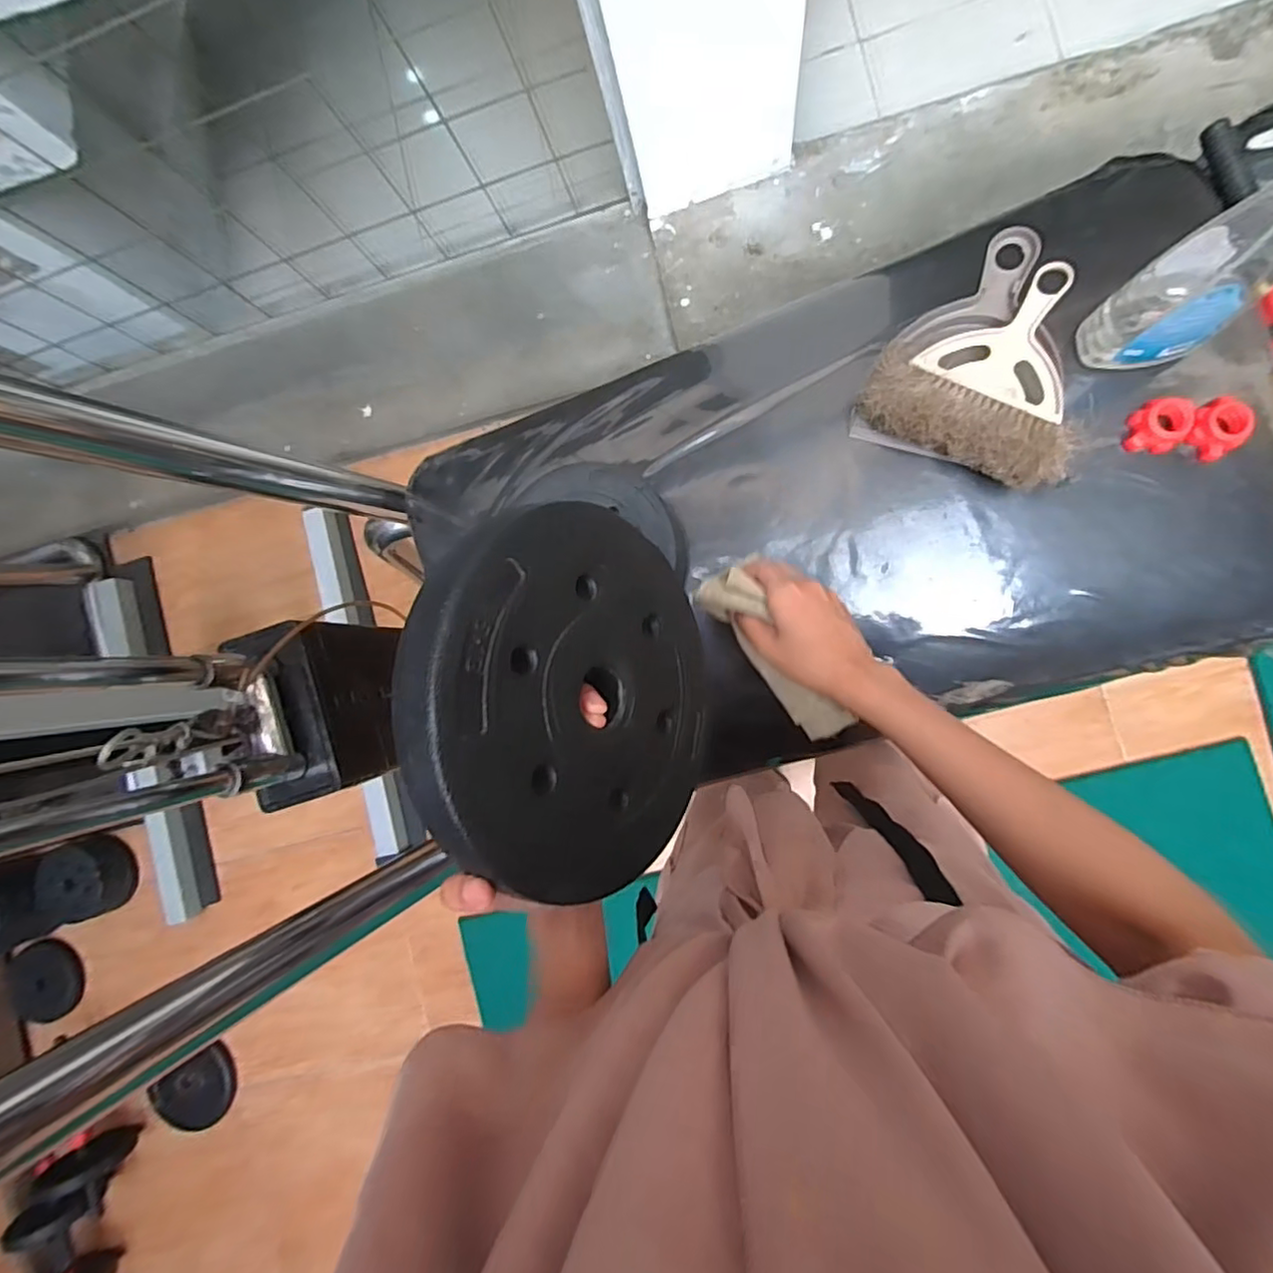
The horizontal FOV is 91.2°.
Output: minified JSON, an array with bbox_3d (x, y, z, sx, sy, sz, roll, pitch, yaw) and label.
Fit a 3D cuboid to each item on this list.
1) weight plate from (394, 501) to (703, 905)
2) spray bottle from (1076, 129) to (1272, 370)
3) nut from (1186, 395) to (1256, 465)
[{"bbox_3d":[-0.027,0.029,0.298,0.018,0.172,0.173,-4,87,39],"label":"weight plate"},{"bbox_3d":[0.409,-0.263,0.431,0.090,0.216,0.070,33,94,8],"label":"spray bottle"},{"bbox_3d":[0.485,-0.175,0.521,0.042,0.023,0.045,34,94,7],"label":"nut"}]

